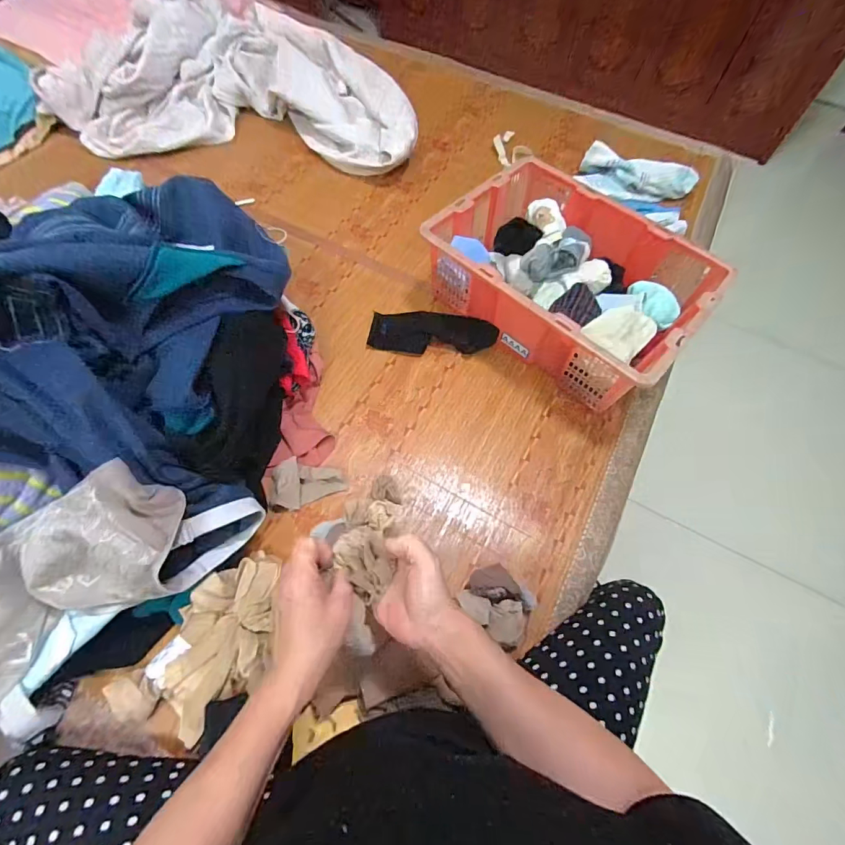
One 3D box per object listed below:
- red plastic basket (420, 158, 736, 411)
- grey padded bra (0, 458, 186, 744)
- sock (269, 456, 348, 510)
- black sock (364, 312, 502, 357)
[{"bbox_3d":[0.273,-0.271,0.829,0.458,0.160,0.338,39,67,16],"label":"red plastic basket"},{"bbox_3d":[-0.429,0.188,0.496,0.355,0.090,0.189,-37,102,-6],"label":"grey padded bra"},{"bbox_3d":[-0.180,0.100,0.679,0.112,0.027,0.073,8,62,1],"label":"sock"},{"bbox_3d":[0.020,-0.172,0.828,0.244,0.036,0.078,4,62,-1],"label":"black sock"}]

